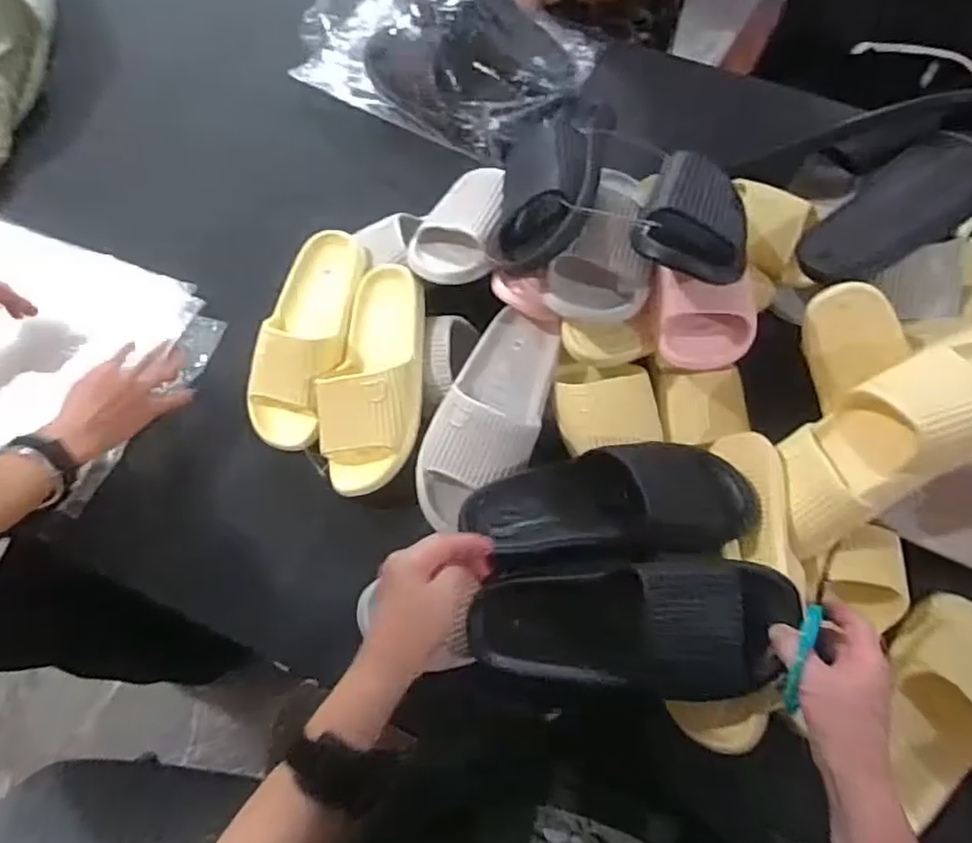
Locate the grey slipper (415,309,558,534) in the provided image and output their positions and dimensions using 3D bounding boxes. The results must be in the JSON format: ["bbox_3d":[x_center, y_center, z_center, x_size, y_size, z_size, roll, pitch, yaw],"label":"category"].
[{"bbox_3d":[0.005,-0.007,0.655,0.105,0.063,0.232,26,70,11],"label":"grey slipper"}]

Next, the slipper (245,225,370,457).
[{"bbox_3d":[-0.201,-0.091,0.725,0.098,0.079,0.248,10,68,4],"label":"slipper"}]

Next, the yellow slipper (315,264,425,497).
[{"bbox_3d":[-0.122,-0.049,0.692,0.109,0.070,0.245,0,67,0],"label":"yellow slipper"}]

